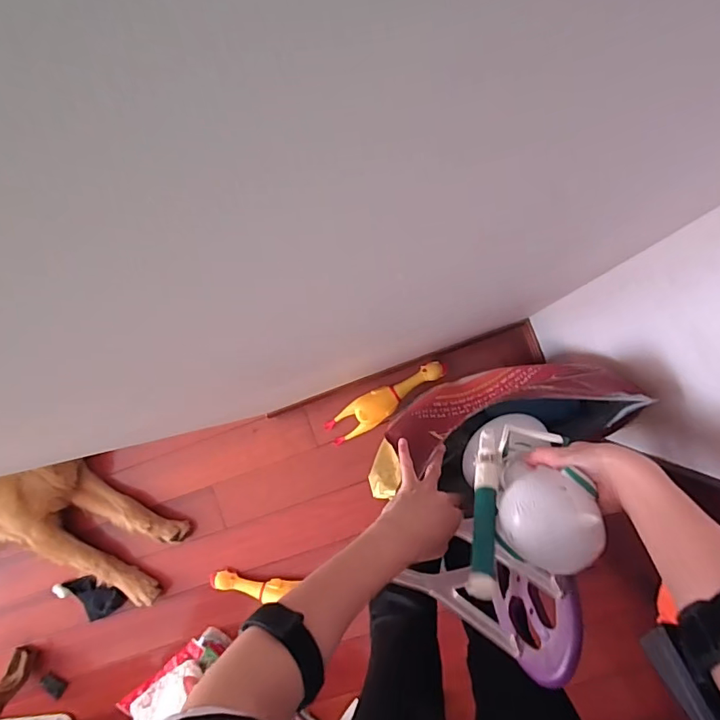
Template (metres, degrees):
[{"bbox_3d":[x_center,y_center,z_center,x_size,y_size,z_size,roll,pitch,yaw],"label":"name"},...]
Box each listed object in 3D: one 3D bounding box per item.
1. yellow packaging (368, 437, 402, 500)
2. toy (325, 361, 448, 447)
[{"bbox_3d":[0.034,0.154,0.673,0.041,0.128,0.016,-12,111,8],"label":"yellow packaging"},{"bbox_3d":[0.062,0.100,1.158,0.333,0.047,0.080,-33,84,7],"label":"toy"}]

